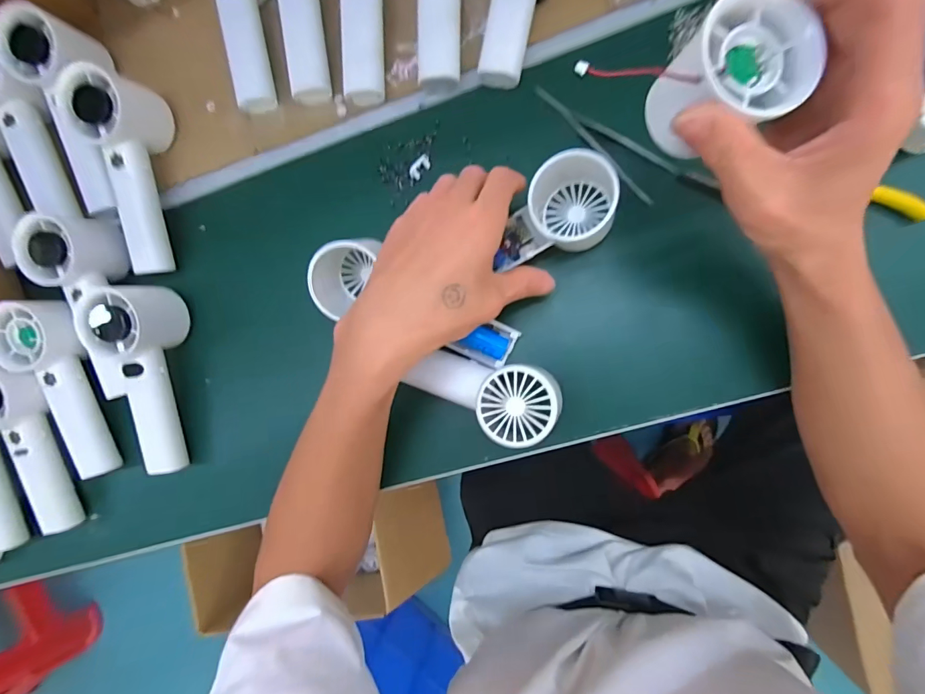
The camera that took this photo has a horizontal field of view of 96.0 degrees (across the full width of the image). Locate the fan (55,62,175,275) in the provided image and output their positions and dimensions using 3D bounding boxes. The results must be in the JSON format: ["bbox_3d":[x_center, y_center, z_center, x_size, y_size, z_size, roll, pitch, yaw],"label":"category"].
[{"bbox_3d":[-0.285,-0.145,0.362,0.048,0.053,0.155,1,106,9],"label":"fan"}]

